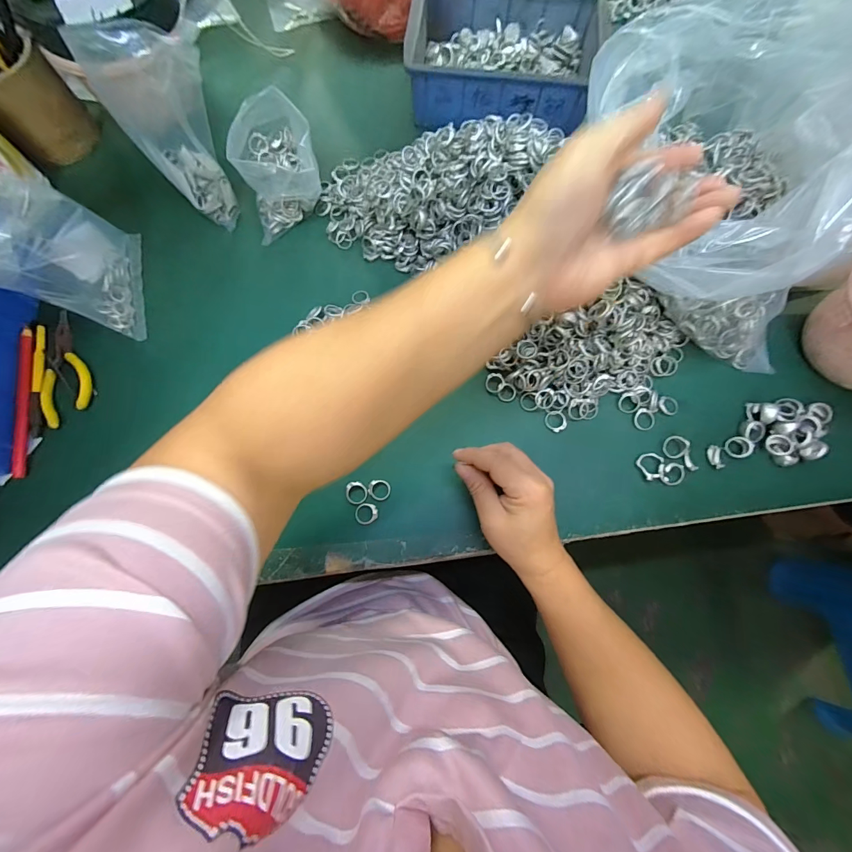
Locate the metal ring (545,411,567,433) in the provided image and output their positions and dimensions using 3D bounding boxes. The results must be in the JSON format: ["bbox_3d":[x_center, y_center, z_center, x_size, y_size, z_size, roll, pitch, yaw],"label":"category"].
[{"bbox_3d":[0.136,-0.005,0.381,0.020,0.006,0.022,0,74,0],"label":"metal ring"}]

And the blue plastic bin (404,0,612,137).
[{"bbox_3d":[0.097,-0.487,0.479,0.222,0.072,0.181,7,74,2],"label":"blue plastic bin"}]

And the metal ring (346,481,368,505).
[{"bbox_3d":[-0.067,0.065,0.355,0.020,0.004,0.021,0,74,0],"label":"metal ring"}]

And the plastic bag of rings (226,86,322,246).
[{"bbox_3d":[-0.172,-0.292,0.413,0.096,0.097,0.090,-29,76,-8],"label":"plastic bag of rings"}]

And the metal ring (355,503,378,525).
[{"bbox_3d":[-0.058,0.085,0.351,0.021,0.004,0.020,0,74,0],"label":"metal ring"}]

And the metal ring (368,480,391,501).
[{"bbox_3d":[-0.046,0.063,0.356,0.021,0.004,0.020,0,74,0],"label":"metal ring"}]

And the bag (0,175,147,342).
[{"bbox_3d":[-0.368,-0.173,0.368,0.073,0.115,0.131,-17,74,-5],"label":"bag"}]

